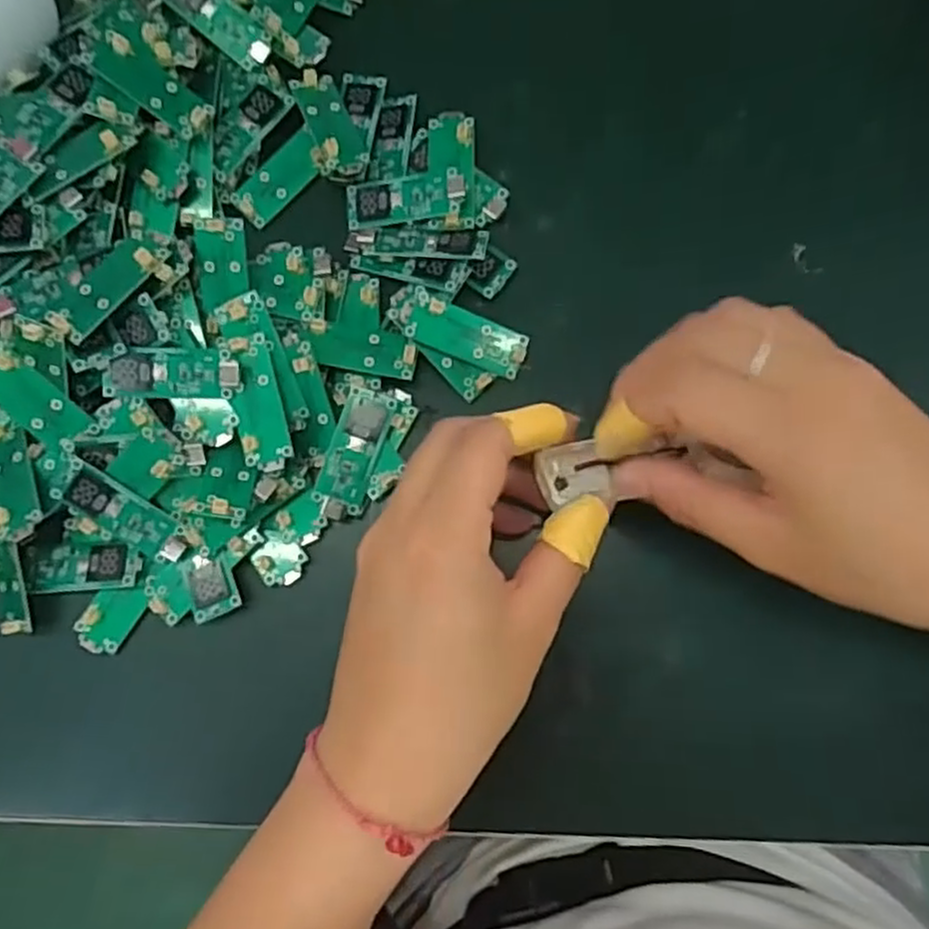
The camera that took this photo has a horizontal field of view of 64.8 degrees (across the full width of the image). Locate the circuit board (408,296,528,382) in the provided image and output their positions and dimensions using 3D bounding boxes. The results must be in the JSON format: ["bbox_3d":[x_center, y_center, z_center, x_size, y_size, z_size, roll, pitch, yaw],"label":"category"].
[{"bbox_3d":[0.001,-0.051,0.288,0.047,0.005,0.019,21,84,-10],"label":"circuit board"}]

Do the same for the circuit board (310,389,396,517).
[{"bbox_3d":[-0.043,-0.004,0.281,0.019,0.004,0.049,18,81,6],"label":"circuit board"}]

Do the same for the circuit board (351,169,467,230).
[{"bbox_3d":[-0.024,-0.108,0.296,0.048,0.008,0.019,-5,80,2],"label":"circuit board"}]

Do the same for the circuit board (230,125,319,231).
[{"bbox_3d":[-0.078,-0.120,0.307,0.018,0.007,0.042,43,82,-2],"label":"circuit board"}]

